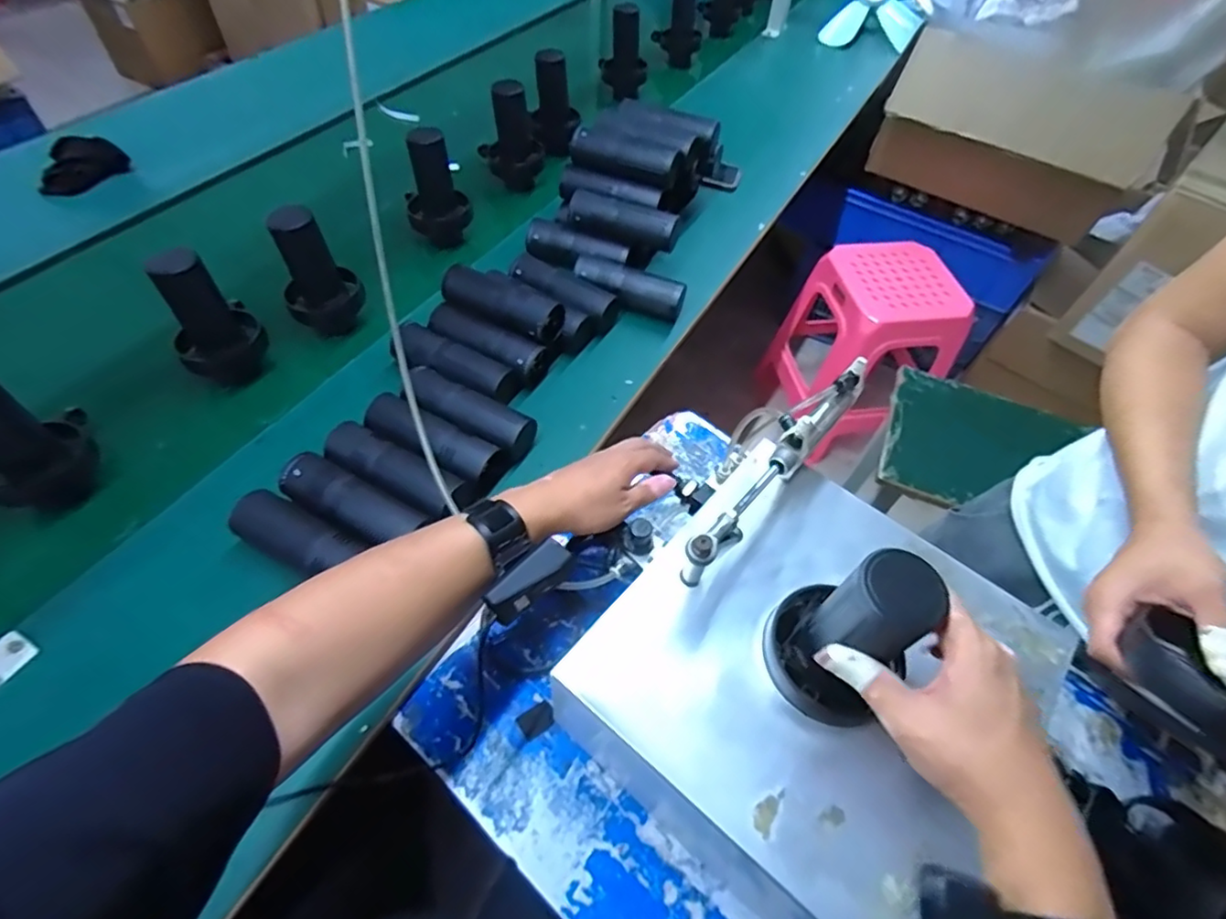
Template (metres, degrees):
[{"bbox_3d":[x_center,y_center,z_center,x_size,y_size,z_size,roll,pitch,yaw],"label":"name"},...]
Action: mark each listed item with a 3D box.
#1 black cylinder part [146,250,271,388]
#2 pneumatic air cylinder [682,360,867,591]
[{"bbox_3d":[-0.478,-0.167,0.699,0.093,0.187,0.081,-33,64,-25],"label":"black cylinder part"},{"bbox_3d":[0.137,0.007,0.504,0.027,0.087,0.239,38,60,20],"label":"pneumatic air cylinder"}]

